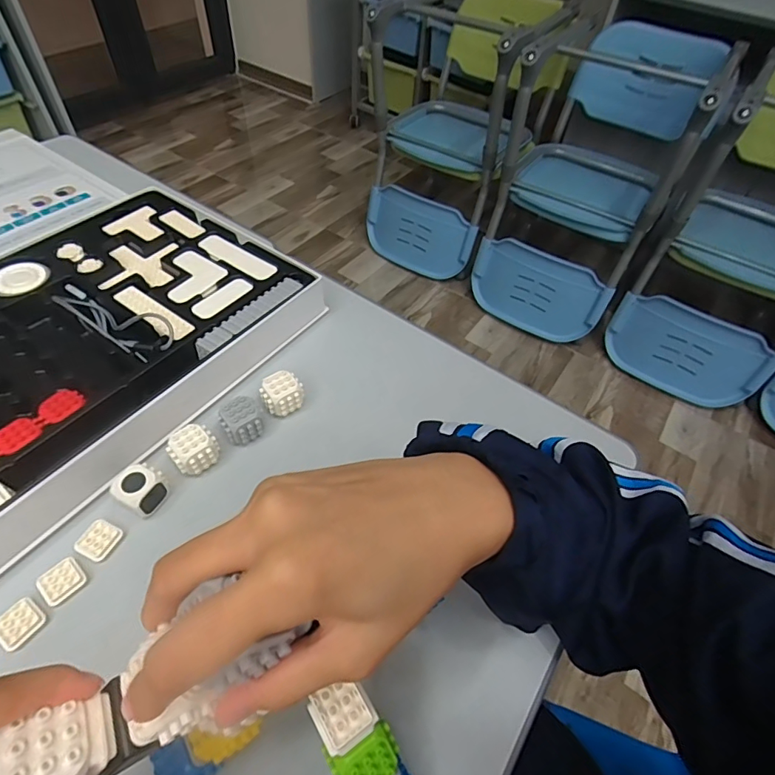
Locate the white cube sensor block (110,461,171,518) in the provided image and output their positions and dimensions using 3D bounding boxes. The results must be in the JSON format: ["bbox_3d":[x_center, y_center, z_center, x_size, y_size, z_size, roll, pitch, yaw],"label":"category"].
[{"bbox_3d":[-0.202,0.084,0.384,0.030,0.031,0.035,29,55,18],"label":"white cube sensor block"}]

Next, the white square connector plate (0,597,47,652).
[{"bbox_3d":[-0.264,0.169,0.332,0.028,0.004,0.028,30,55,18],"label":"white square connector plate"}]

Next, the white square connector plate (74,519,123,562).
[{"bbox_3d":[-0.231,0.122,0.371,0.025,0.007,0.028,19,53,10],"label":"white square connector plate"}]

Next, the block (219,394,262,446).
[{"bbox_3d":[-0.136,0.033,0.432,0.032,0.038,0.030,-24,57,-21],"label":"block"}]

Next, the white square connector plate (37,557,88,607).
[{"bbox_3d":[-0.246,0.146,0.351,0.028,0.004,0.028,37,58,23],"label":"white square connector plate"}]

